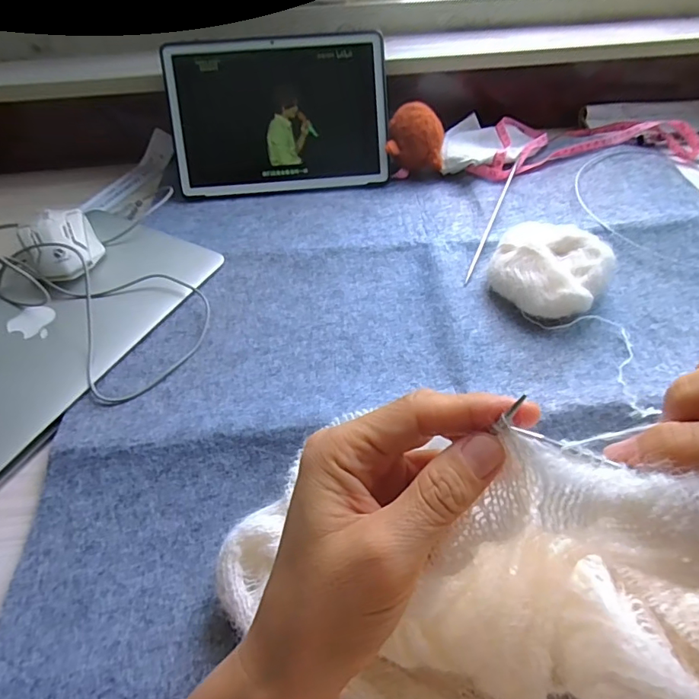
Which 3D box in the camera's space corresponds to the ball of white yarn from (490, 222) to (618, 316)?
[{"bbox_3d":[0.176,-0.071,0.424,0.092,0.041,0.093,-1,51,1],"label":"ball of white yarn"}]

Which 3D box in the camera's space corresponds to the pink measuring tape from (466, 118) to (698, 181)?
[{"bbox_3d":[0.277,-0.257,0.583,0.279,0.025,0.105,-9,51,-5],"label":"pink measuring tape"}]

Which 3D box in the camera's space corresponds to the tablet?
[{"bbox_3d":[-0.078,-0.262,0.537,0.238,0.159,0.008,-4,13,-2],"label":"tablet"}]

